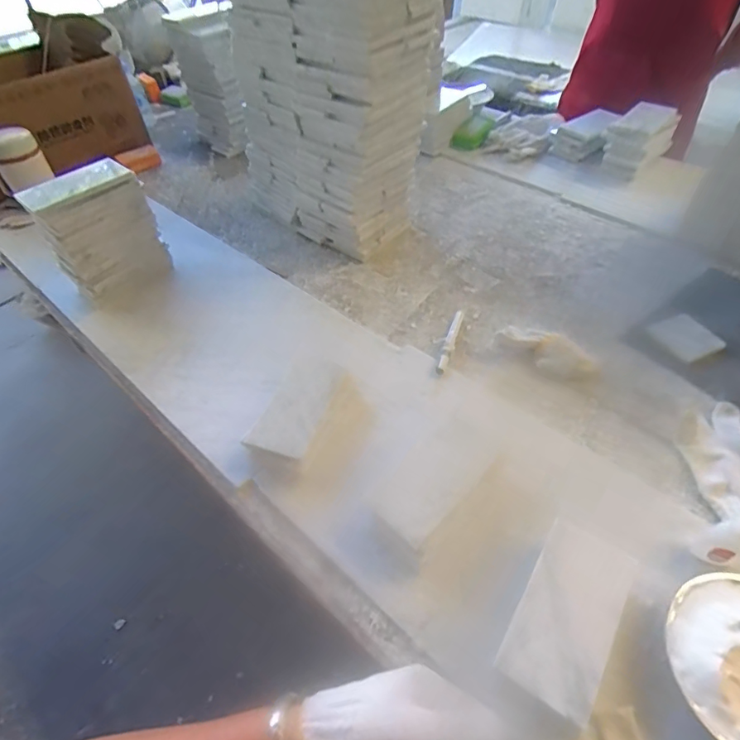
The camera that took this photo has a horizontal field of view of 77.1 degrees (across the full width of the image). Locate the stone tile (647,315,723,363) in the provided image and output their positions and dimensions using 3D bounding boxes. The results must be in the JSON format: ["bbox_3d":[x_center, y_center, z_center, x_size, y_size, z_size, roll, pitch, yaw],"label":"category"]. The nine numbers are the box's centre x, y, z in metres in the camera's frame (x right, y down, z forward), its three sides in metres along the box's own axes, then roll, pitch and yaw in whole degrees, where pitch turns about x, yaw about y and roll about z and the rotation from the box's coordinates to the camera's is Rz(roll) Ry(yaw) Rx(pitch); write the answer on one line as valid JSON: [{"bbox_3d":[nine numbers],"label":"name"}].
[{"bbox_3d":[0.468,-0.050,0.687,0.079,0.004,0.081,-18,52,-13],"label":"stone tile"}]

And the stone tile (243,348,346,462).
[{"bbox_3d":[-0.089,0.040,0.602,0.072,0.013,0.156,23,61,8],"label":"stone tile"}]

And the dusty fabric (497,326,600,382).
[{"bbox_3d":[0.258,-0.029,0.670,0.143,0.034,0.050,31,58,24],"label":"dusty fabric"}]

